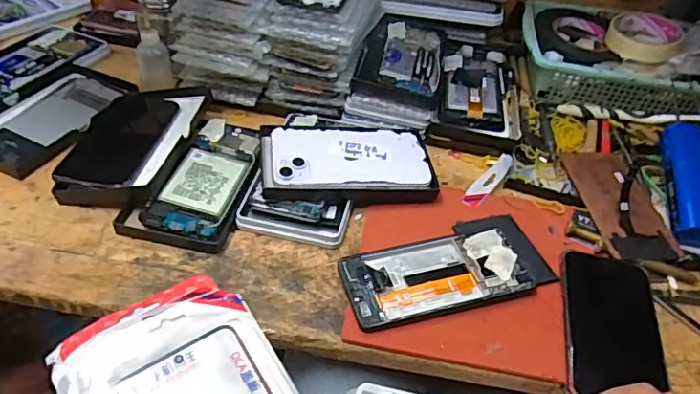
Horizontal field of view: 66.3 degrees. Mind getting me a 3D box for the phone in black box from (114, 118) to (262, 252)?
[{"bbox_3d":[-0.145,-0.022,0.531,0.097,0.018,0.168,12,47,6],"label":"phone in black box"}]

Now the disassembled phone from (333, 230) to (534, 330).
[{"bbox_3d":[0.073,0.066,0.469,0.158,0.011,0.080,-10,49,-14],"label":"disassembled phone"}]

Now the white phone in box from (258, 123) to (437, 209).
[{"bbox_3d":[-0.002,-0.038,0.549,0.172,0.021,0.092,-3,47,-8],"label":"white phone in box"}]

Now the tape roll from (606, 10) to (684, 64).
[{"bbox_3d":[0.384,-0.211,0.702,0.086,0.019,0.089,-41,64,-16],"label":"tape roll"}]

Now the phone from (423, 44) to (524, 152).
[{"bbox_3d":[0.160,-0.137,0.673,0.103,0.026,0.212,10,47,4],"label":"phone"}]

